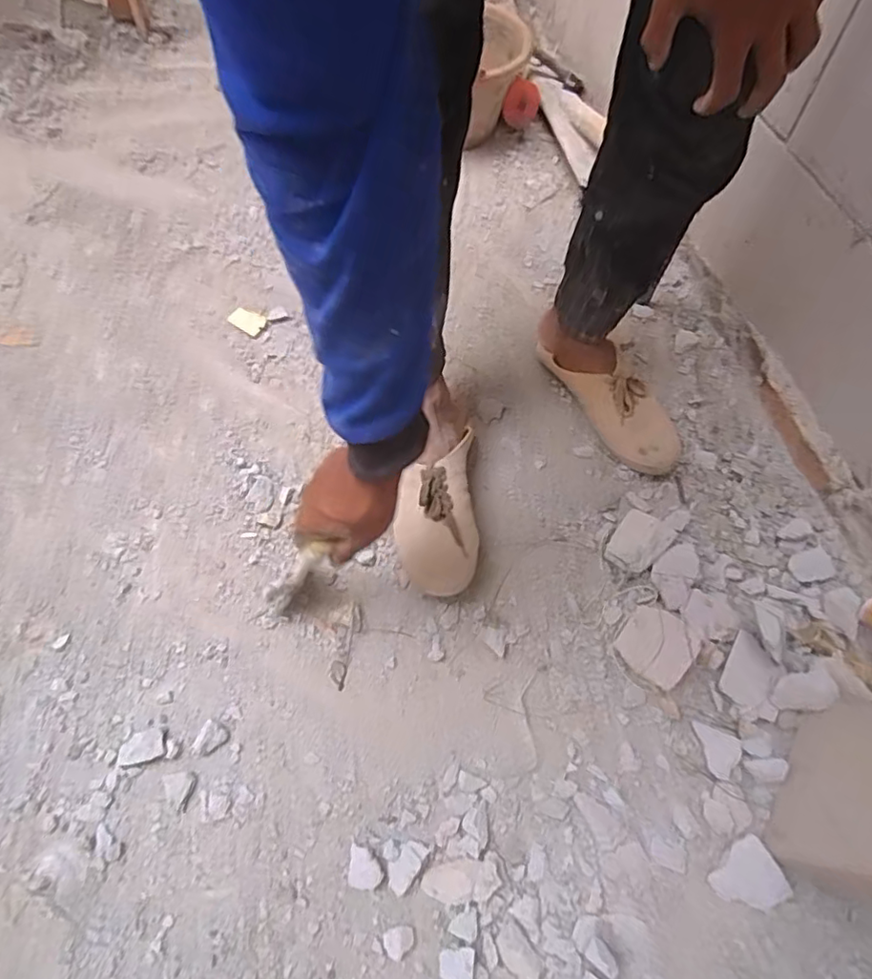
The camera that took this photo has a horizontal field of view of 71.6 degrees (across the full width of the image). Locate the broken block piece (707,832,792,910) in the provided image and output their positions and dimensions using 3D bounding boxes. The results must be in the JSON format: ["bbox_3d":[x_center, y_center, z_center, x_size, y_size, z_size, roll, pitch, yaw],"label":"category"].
[{"bbox_3d":[0.292,0.366,0.568,0.061,0.013,0.055,-25,63,-13],"label":"broken block piece"}]

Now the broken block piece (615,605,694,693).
[{"bbox_3d":[0.240,0.169,0.661,0.076,0.007,0.074,27,75,36],"label":"broken block piece"}]

